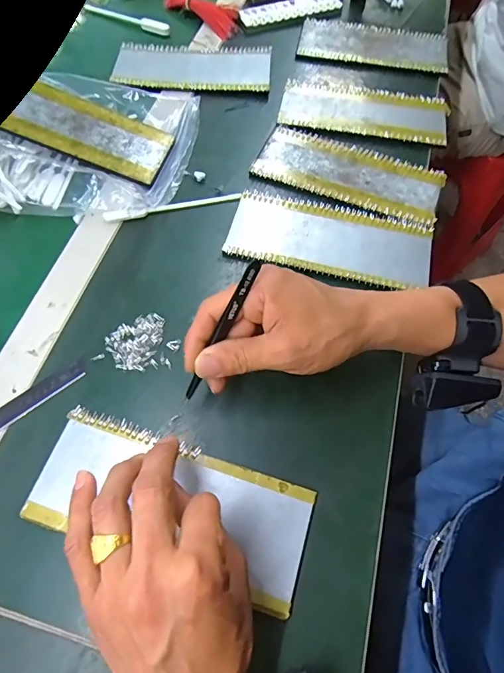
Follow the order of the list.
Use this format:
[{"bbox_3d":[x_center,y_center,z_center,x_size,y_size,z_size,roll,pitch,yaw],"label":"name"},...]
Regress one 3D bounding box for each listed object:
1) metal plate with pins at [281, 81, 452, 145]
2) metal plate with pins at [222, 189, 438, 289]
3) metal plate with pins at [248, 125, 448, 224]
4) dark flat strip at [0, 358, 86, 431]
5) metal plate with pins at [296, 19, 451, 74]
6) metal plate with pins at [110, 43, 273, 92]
[{"bbox_3d":[0.134,-0.274,0.493,0.196,0.008,0.081,12,66,5],"label":"metal plate with pins"},{"bbox_3d":[0.078,-0.098,0.408,0.195,0.009,0.085,13,66,5],"label":"metal plate with pins"},{"bbox_3d":[0.106,-0.183,0.450,0.199,0.012,0.085,21,67,8],"label":"metal plate with pins"},{"bbox_3d":[-0.181,0.051,0.335,0.095,0.004,0.017,-37,71,-16],"label":"dark flat strip"},{"bbox_3d":[0.164,-0.401,0.554,0.195,0.011,0.088,15,66,6],"label":"metal plate with pins"},{"bbox_3d":[-0.075,-0.349,0.526,0.195,0.008,0.088,5,65,1],"label":"metal plate with pins"}]

